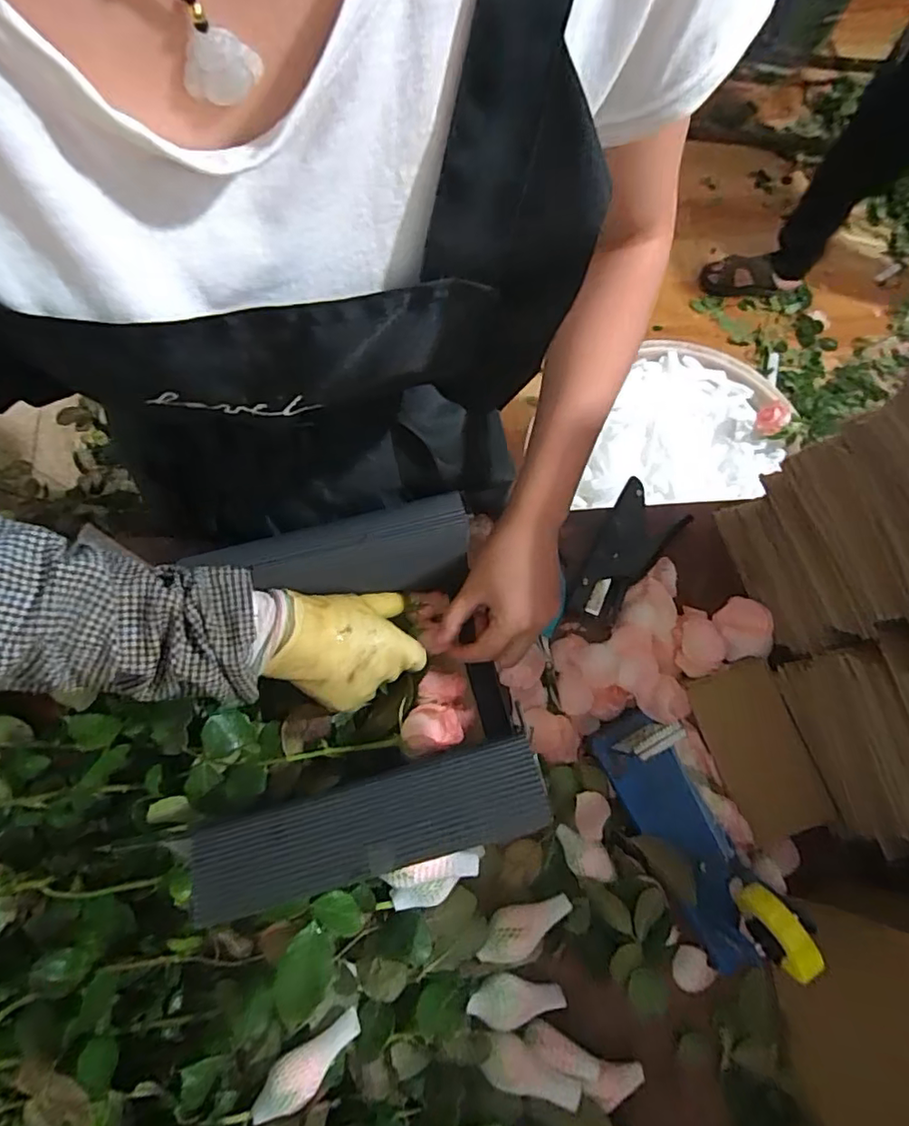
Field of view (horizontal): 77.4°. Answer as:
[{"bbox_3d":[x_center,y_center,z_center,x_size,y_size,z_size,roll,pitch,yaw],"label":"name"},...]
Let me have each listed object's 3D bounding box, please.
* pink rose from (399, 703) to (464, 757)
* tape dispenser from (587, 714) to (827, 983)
[{"bbox_3d":[-0.021,0.133,0.457,0.048,0.033,0.039,-20,75,-4],"label":"pink rose"},{"bbox_3d":[0.189,0.213,0.432,0.068,0.114,0.203,-26,75,-6],"label":"tape dispenser"}]

